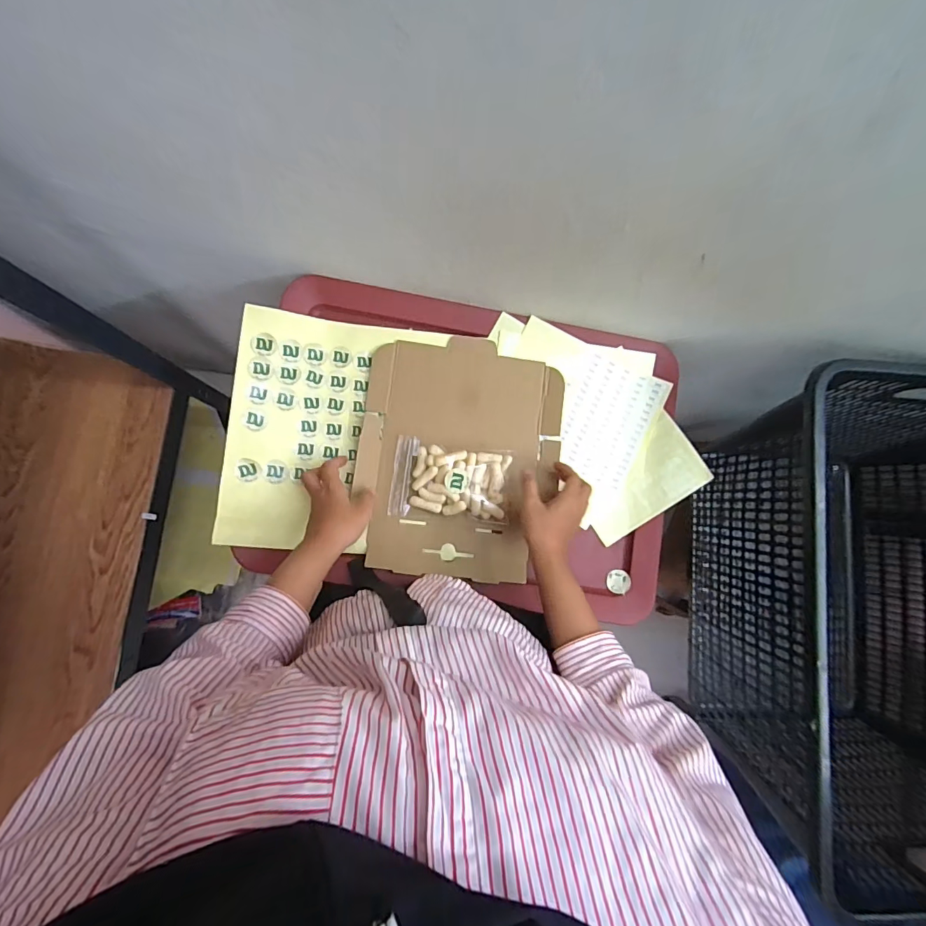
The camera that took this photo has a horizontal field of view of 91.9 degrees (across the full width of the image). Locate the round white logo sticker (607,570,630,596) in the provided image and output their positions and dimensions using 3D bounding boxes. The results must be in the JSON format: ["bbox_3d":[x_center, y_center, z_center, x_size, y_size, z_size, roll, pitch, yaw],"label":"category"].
[{"bbox_3d":[0.197,0.150,0.568,0.029,0.004,0.030,-1,79,17],"label":"round white logo sticker"}]

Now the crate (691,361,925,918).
[{"bbox_3d":[0.542,0.204,0.615,0.438,0.321,0.536,0,85,-6],"label":"crate"}]

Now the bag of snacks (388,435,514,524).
[{"bbox_3d":[-0.011,0.022,0.542,0.146,0.033,0.090,6,84,-5],"label":"bag of snacks"}]

